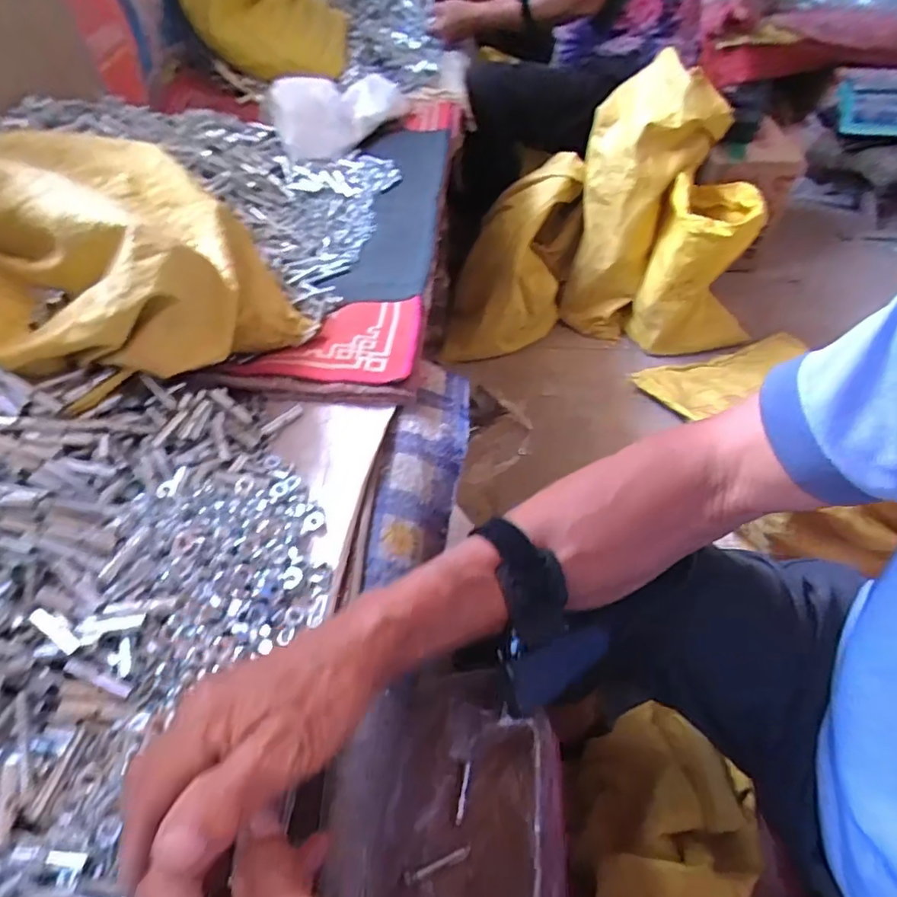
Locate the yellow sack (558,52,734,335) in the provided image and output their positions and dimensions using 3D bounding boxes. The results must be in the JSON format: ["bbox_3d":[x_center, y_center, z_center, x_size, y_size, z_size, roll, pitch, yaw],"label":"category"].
[{"bbox_3d":[0.382,-0.487,1.152,0.222,0.480,0.202,15,52,13],"label":"yellow sack"}]

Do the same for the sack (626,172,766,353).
[{"bbox_3d":[0.499,-0.351,1.144,0.250,0.334,0.198,-36,58,-26],"label":"sack"}]

